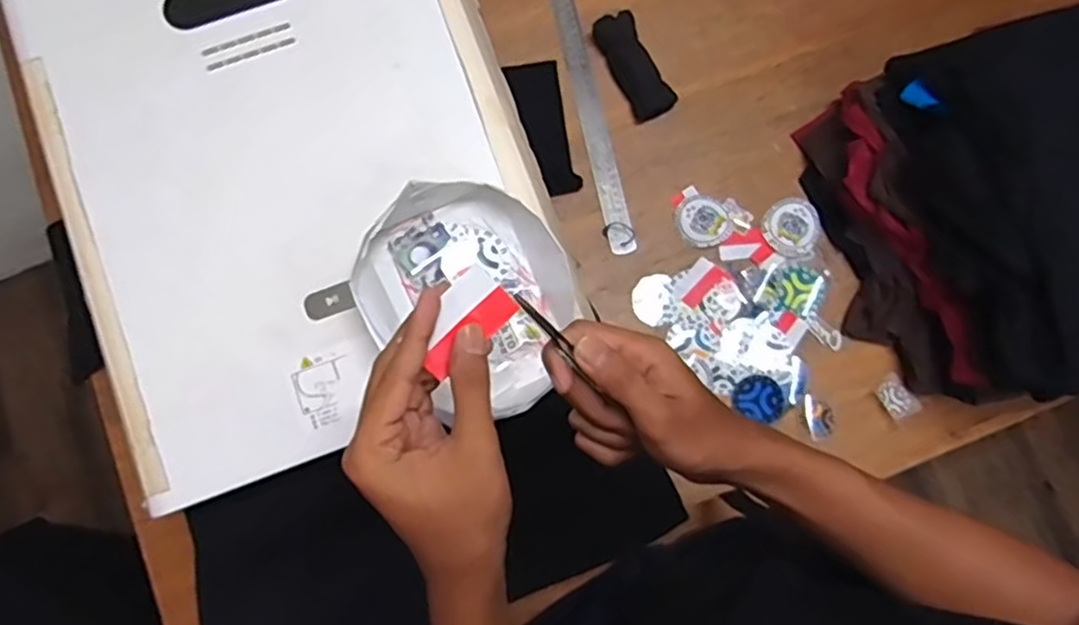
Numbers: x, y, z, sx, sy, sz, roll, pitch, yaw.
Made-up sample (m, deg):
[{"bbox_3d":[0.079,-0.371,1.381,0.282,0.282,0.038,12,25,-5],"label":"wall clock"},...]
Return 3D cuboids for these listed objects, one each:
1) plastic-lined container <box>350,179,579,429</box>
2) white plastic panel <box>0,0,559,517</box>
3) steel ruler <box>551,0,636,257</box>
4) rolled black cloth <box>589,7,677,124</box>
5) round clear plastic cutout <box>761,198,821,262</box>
[{"bbox_3d":[-0.054,-0.011,0.566,0.163,0.051,0.194,-33,83,-7],"label":"plastic-lined container"},{"bbox_3d":[-0.220,-0.137,0.604,0.398,0.028,0.493,-20,80,-3],"label":"white plastic panel"},{"bbox_3d":[0.061,-0.221,0.790,0.026,0.004,0.320,-13,82,2],"label":"steel ruler"},{"bbox_3d":[0.109,-0.281,0.787,0.047,0.029,0.129,-27,82,-6],"label":"rolled black cloth"},{"bbox_3d":[0.281,-0.095,0.766,0.061,0.005,0.067,20,81,2],"label":"round clear plastic cutout"}]

